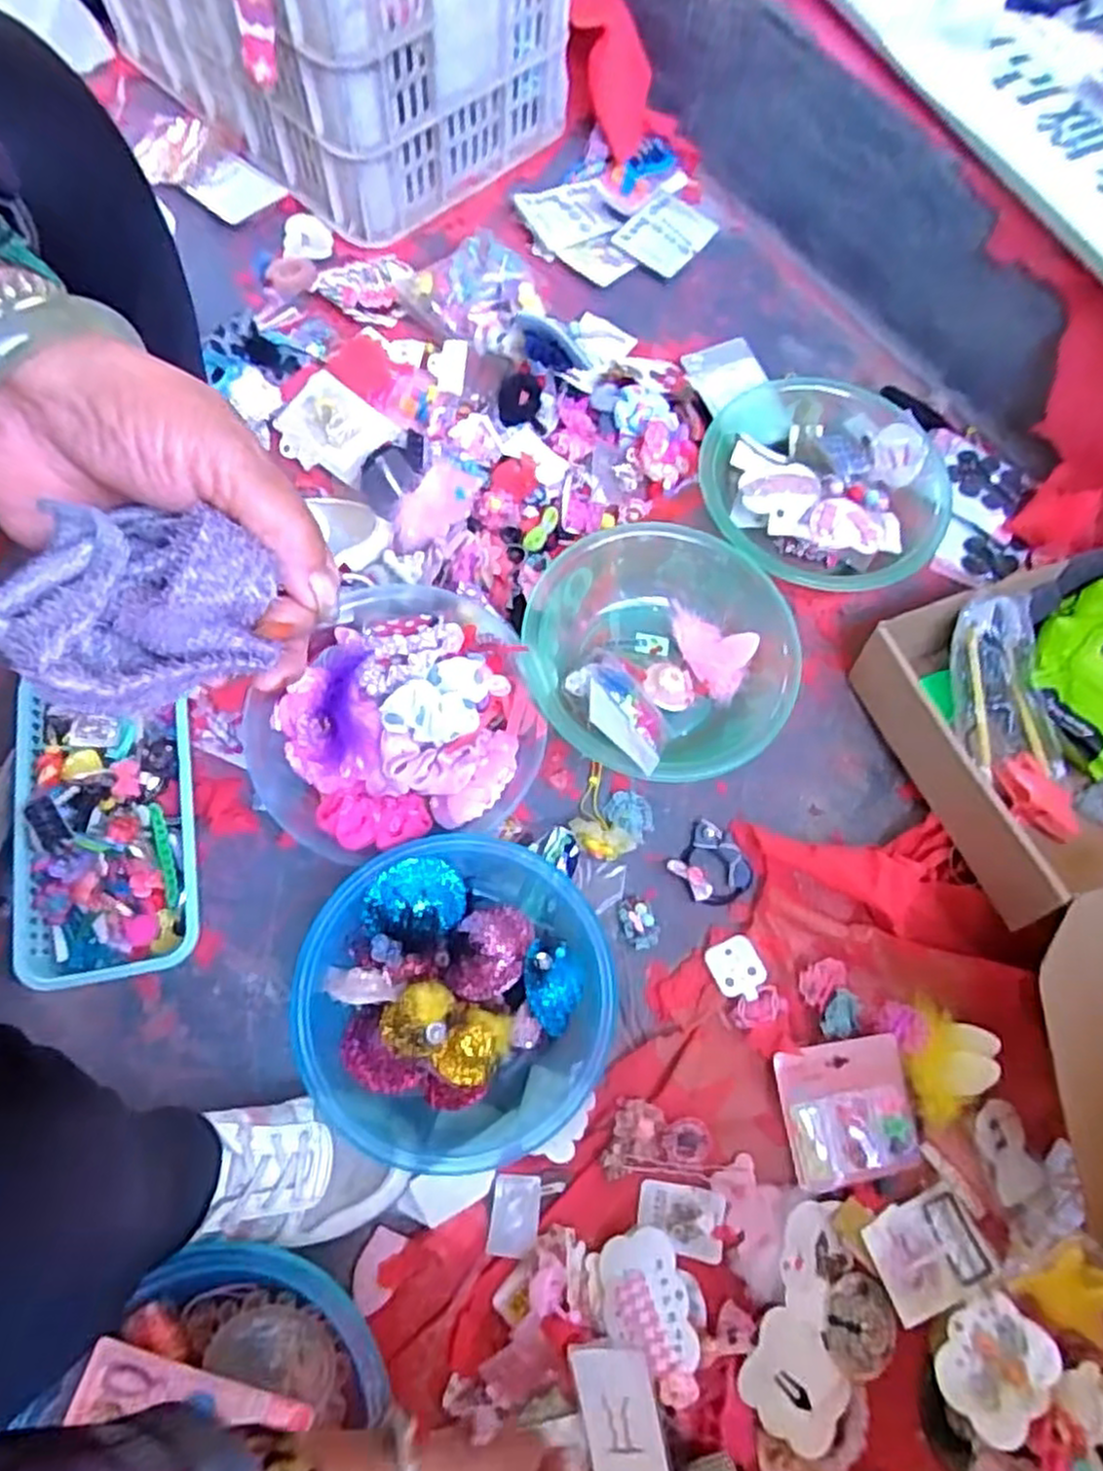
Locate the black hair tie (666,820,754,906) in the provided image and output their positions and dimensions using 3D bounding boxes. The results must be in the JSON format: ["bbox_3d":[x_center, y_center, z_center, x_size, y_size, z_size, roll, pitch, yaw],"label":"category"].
[{"bbox_3d":[0.138,0.114,0.651,0.060,0.011,0.068,-35,75,-14],"label":"black hair tie"}]

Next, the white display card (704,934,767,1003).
[{"bbox_3d":[0.152,0.192,0.616,0.042,0.005,0.049,-27,65,2],"label":"white display card"}]

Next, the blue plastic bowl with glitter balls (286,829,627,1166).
[{"bbox_3d":[-0.073,0.195,0.564,0.237,0.093,0.216,1,70,-3],"label":"blue plastic bowl with glitter balls"}]

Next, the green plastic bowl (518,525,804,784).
[{"bbox_3d":[0.096,-0.069,0.676,0.231,0.087,0.233,1,70,-3],"label":"green plastic bowl"}]

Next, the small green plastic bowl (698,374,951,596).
[{"bbox_3d":[0.285,-0.249,0.742,0.258,0.058,0.239,1,70,-3],"label":"small green plastic bowl"}]

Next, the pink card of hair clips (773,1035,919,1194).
[{"bbox_3d":[0.228,0.291,0.584,0.098,0.016,0.095,-7,70,-5],"label":"pink card of hair clips"}]

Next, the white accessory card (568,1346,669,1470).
[{"bbox_3d":[0.046,0.451,0.482,0.050,0.007,0.123,-11,92,11],"label":"white accessory card"}]

